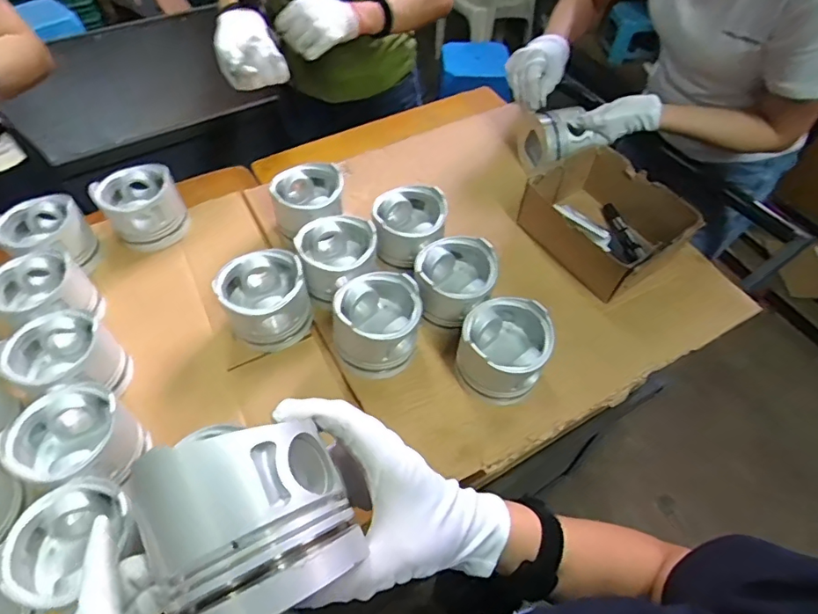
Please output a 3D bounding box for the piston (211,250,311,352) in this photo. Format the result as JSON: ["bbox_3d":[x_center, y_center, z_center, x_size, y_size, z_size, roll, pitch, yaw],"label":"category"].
[{"bbox_3d":[-0.178,-0.008,0.639,0.105,0.080,0.108,0,53,0],"label":"piston"}]

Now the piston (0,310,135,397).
[{"bbox_3d":[-0.390,0.063,0.584,0.107,0.072,0.103,35,60,23],"label":"piston"}]

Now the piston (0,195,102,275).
[{"bbox_3d":[-0.514,-0.097,0.731,0.108,0.088,0.095,1,53,0],"label":"piston"}]

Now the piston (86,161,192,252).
[{"bbox_3d":[-0.398,-0.147,0.769,0.107,0.094,0.095,-34,60,-24],"label":"piston"}]

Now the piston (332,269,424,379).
[{"bbox_3d":[-0.038,0.019,0.617,0.100,0.074,0.106,0,53,0],"label":"piston"}]

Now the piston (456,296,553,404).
[{"bbox_3d":[0.112,0.050,0.605,0.101,0.078,0.100,0,53,0],"label":"piston"}]

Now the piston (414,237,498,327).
[{"bbox_3d":[0.060,-0.030,0.671,0.101,0.085,0.101,8,53,5],"label":"piston"}]

